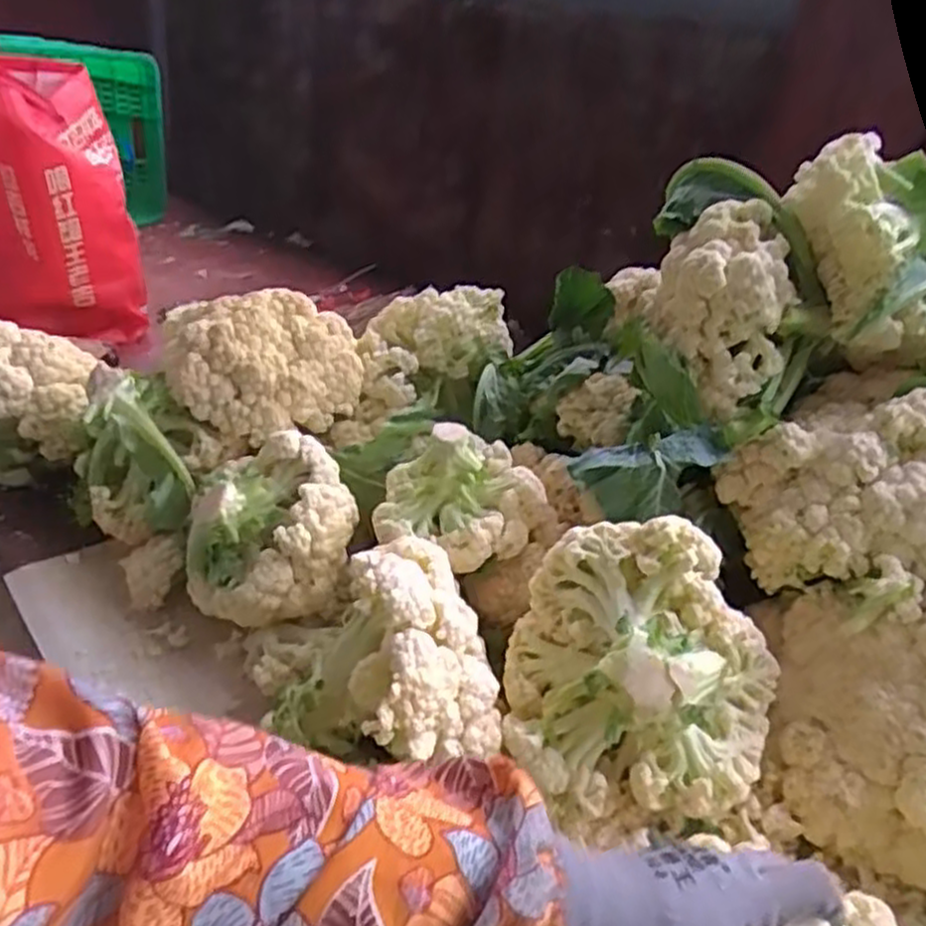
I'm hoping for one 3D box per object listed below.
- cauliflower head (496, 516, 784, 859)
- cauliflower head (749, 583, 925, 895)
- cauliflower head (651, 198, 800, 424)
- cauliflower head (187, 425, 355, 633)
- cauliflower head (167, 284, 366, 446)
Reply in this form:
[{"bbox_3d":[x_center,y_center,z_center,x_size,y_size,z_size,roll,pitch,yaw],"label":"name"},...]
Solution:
[{"bbox_3d":[0.118,0.141,0.557,0.170,0.202,0.117,3,-8,28],"label":"cauliflower head"},{"bbox_3d":[0.293,0.175,0.553,0.158,0.142,0.166,14,30,11],"label":"cauliflower head"},{"bbox_3d":[0.221,-0.137,0.679,0.108,0.139,0.116,14,30,11],"label":"cauliflower head"},{"bbox_3d":[-0.162,0.058,0.671,0.138,0.116,0.120,-2,30,-16],"label":"cauliflower head"},{"bbox_3d":[-0.192,-0.098,0.773,0.183,0.094,0.135,-4,31,-19],"label":"cauliflower head"}]

